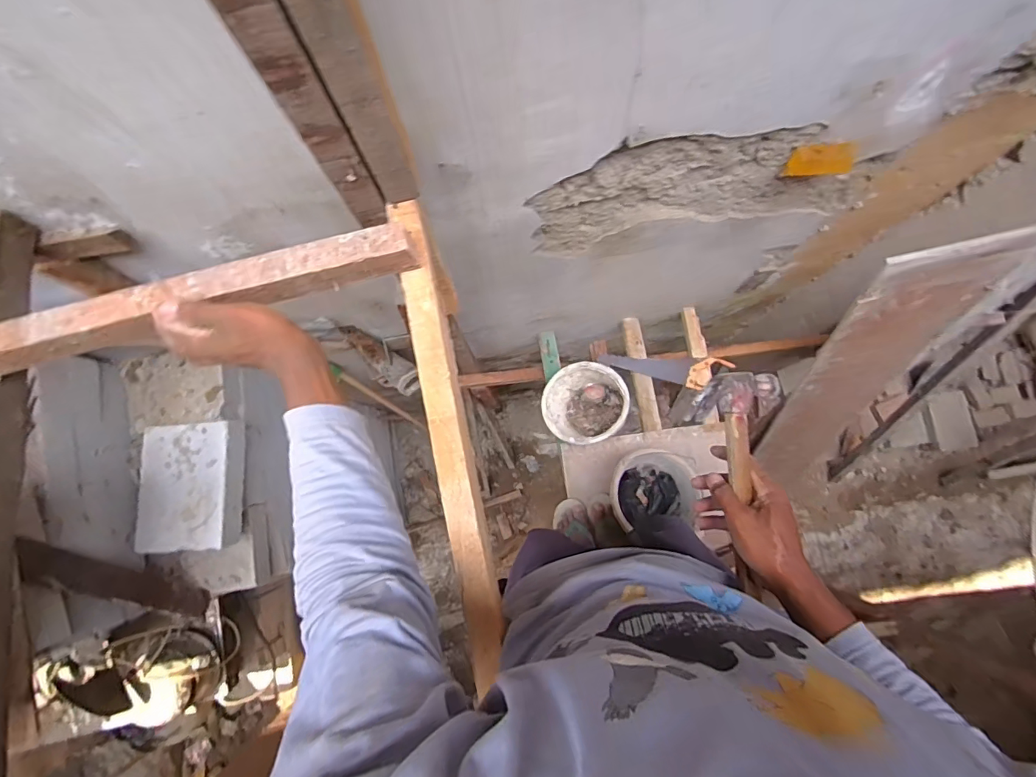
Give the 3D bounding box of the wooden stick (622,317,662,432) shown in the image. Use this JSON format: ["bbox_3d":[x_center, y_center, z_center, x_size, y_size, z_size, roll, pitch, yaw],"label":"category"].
[{"bbox_3d":[0.398,-0.052,1.520,0.061,0.031,0.373,-8,79,0],"label":"wooden stick"}]

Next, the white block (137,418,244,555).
[{"bbox_3d":[-0.755,0.224,1.104,0.218,0.080,0.280,-1,79,1],"label":"white block"}]

